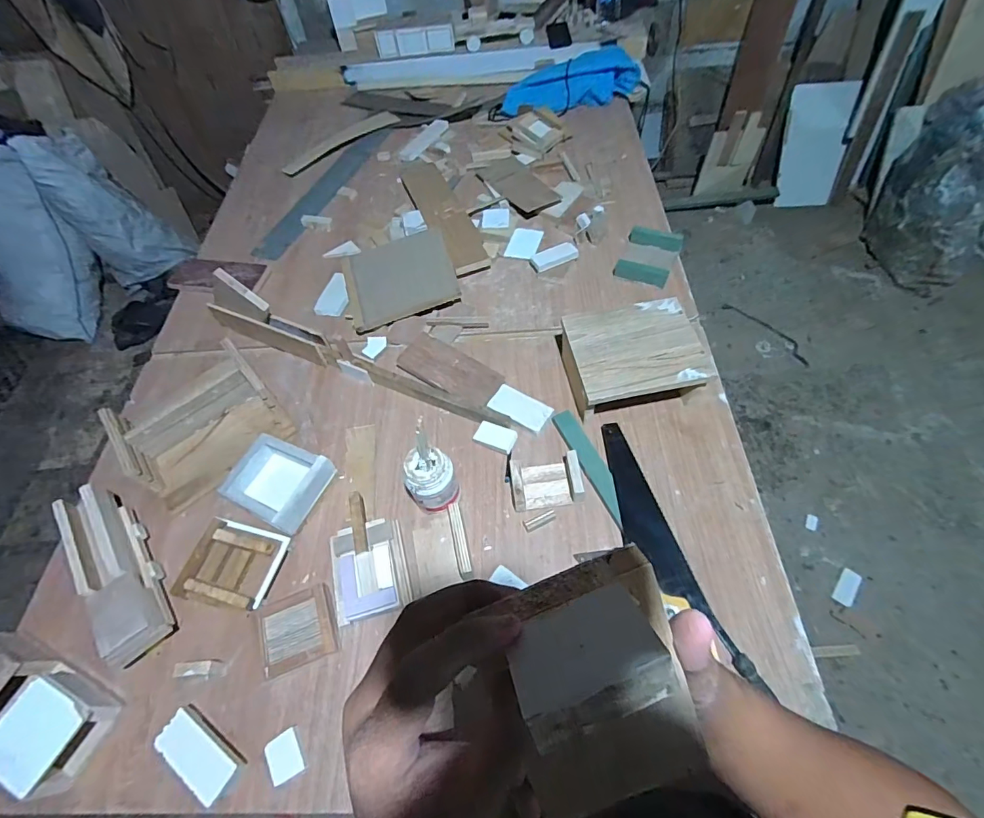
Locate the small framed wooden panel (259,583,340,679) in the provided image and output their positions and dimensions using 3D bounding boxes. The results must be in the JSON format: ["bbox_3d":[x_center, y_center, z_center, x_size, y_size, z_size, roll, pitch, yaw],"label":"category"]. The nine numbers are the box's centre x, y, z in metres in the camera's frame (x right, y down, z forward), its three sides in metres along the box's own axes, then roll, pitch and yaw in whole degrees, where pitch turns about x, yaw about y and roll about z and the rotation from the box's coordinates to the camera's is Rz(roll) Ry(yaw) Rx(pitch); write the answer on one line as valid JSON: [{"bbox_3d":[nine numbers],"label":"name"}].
[{"bbox_3d":[-0.290,0.329,0.704,0.107,0.020,0.105,-20,60,-7],"label":"small framed wooden panel"}]

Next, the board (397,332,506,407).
[{"bbox_3d":[-0.083,-0.079,0.939,0.213,0.015,0.090,33,69,17],"label":"board"}]

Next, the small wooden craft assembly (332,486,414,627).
[{"bbox_3d":[-0.202,0.234,0.749,0.115,0.056,0.190,-18,60,-6],"label":"small wooden craft assembly"}]

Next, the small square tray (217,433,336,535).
[{"bbox_3d":[-0.372,0.131,0.818,0.156,0.055,0.136,20,64,15],"label":"small square tray"}]

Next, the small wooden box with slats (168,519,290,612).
[{"bbox_3d":[-0.417,0.251,0.751,0.141,0.049,0.127,11,60,10],"label":"small wooden box with slats"}]

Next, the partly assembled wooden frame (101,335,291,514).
[{"bbox_3d":[-0.543,0.036,0.881,0.258,0.094,0.226,-35,64,-15],"label":"partly assembled wooden frame"}]

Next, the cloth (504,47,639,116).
[{"bbox_3d":[0.252,-1.012,1.435,0.447,0.088,0.138,-18,60,-6],"label":"cloth"}]

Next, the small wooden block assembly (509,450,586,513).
[{"bbox_3d":[0.091,0.123,0.795,0.119,0.051,0.086,-8,60,0],"label":"small wooden block assembly"}]

